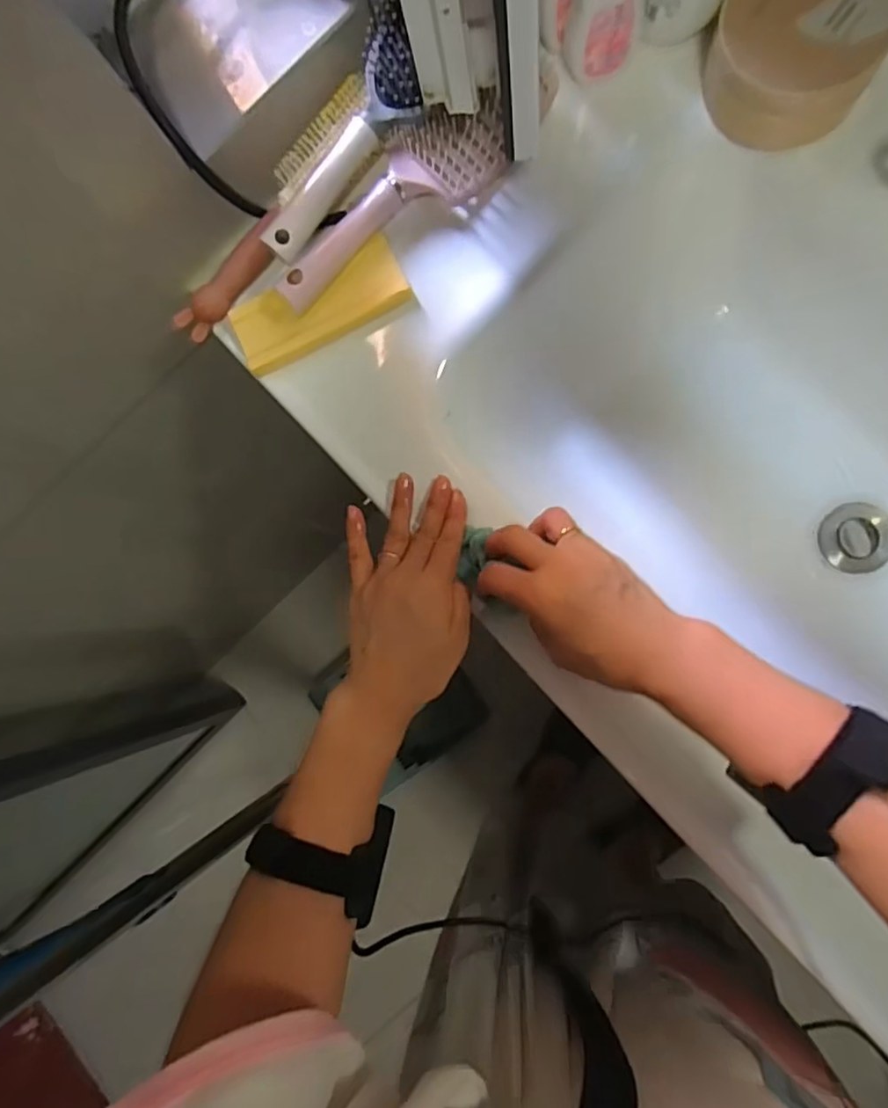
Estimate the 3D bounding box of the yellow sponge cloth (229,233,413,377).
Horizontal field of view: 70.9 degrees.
[{"bbox_3d":[-0.094,-0.188,0.472,0.133,0.012,0.053,-27,83,5],"label":"yellow sponge cloth"}]

